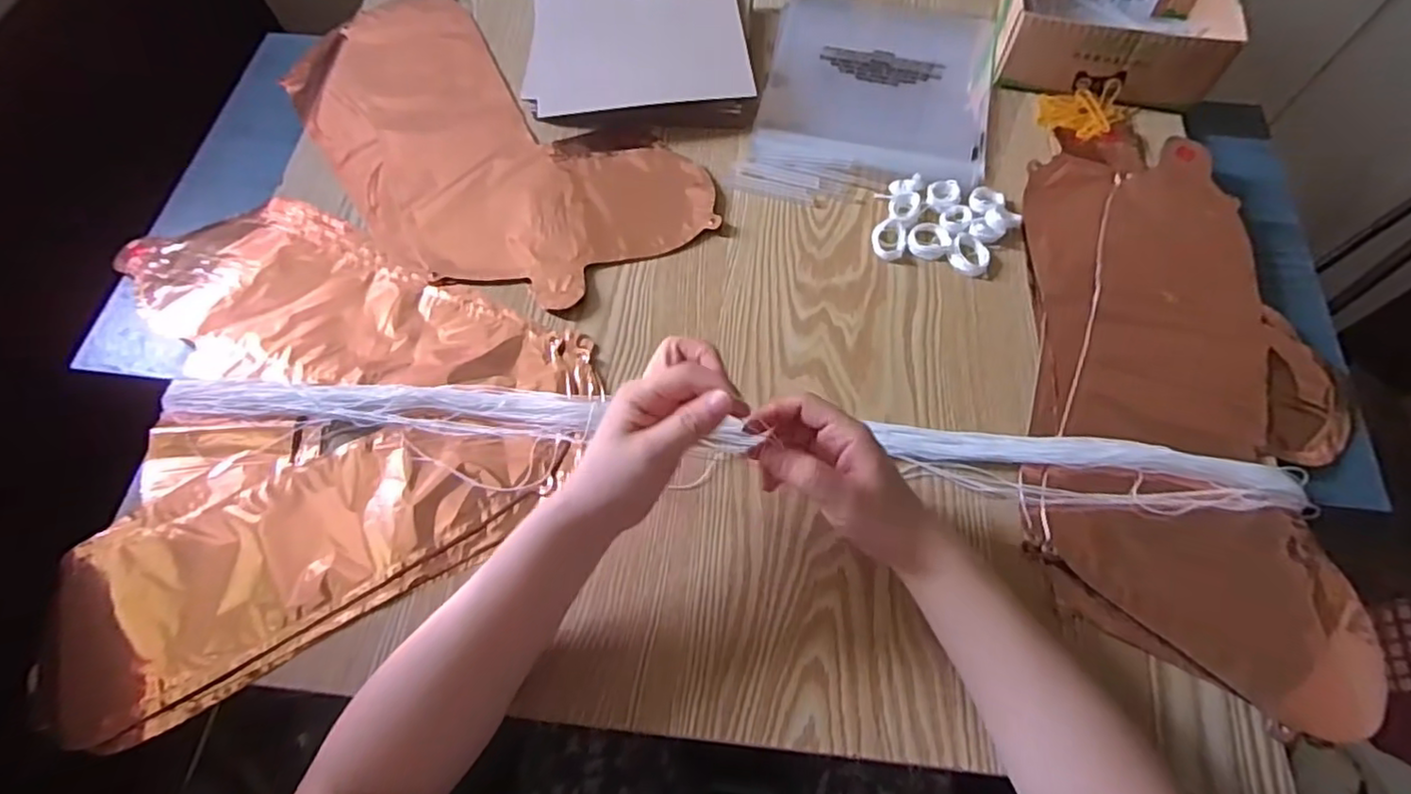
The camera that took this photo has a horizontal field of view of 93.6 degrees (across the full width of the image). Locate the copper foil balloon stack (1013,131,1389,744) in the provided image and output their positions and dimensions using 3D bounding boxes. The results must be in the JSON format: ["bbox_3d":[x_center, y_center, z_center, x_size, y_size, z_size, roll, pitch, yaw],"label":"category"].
[{"bbox_3d":[0.349,-0.006,0.481,0.222,0.017,0.412,10,66,6],"label":"copper foil balloon stack"}]

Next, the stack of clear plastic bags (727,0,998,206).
[{"bbox_3d":[0.158,-0.280,0.618,0.204,0.018,0.273,13,65,8],"label":"stack of clear plastic bags"}]

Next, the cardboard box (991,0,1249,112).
[{"bbox_3d":[0.365,-0.340,0.598,0.184,0.061,0.136,12,66,6],"label":"cardboard box"}]

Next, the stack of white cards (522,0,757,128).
[{"bbox_3d":[-0.057,-0.319,0.608,0.198,0.028,0.160,-1,66,1],"label":"stack of white cards"}]

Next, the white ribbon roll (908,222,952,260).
[{"bbox_3d":[0.183,-0.128,0.542,0.034,0.004,0.035,0,66,1],"label":"white ribbon roll"}]

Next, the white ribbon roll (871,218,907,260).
[{"bbox_3d":[0.151,-0.130,0.543,0.028,0.006,0.038,9,66,5],"label":"white ribbon roll"}]

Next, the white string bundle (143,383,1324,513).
[{"bbox_3d":[0.012,0.029,0.472,0.792,0.030,0.049,5,66,2],"label":"white string bundle"}]

